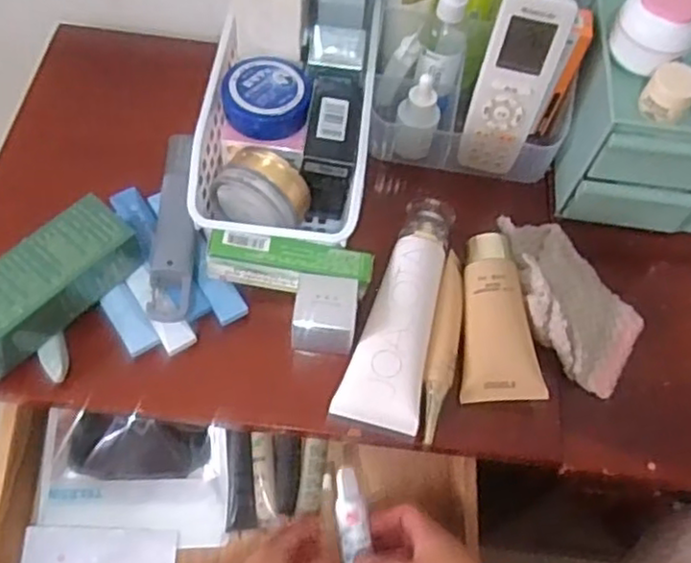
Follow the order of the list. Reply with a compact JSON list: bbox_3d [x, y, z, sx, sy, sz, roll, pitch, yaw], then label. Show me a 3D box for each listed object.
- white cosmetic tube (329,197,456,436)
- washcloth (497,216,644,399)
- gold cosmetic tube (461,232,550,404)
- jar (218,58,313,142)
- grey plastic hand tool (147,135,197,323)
[{"bbox_3d":[0.044,0.017,0.498,0.056,0.027,0.181,16,61,5],"label":"white cosmetic tube"},{"bbox_3d":[0.167,0.009,0.517,0.081,0.044,0.146,-29,67,-18],"label":"washcloth"},{"bbox_3d":[0.113,0.027,0.505,0.053,0.041,0.126,2,61,-3],"label":"gold cosmetic tube"},{"bbox_3d":[-0.060,-0.140,0.518,0.066,0.020,0.065,2,61,-3],"label":"jar"},{"bbox_3d":[-0.125,-0.039,0.493,0.029,0.026,0.133,1,81,-4],"label":"grey plastic hand tool"}]

